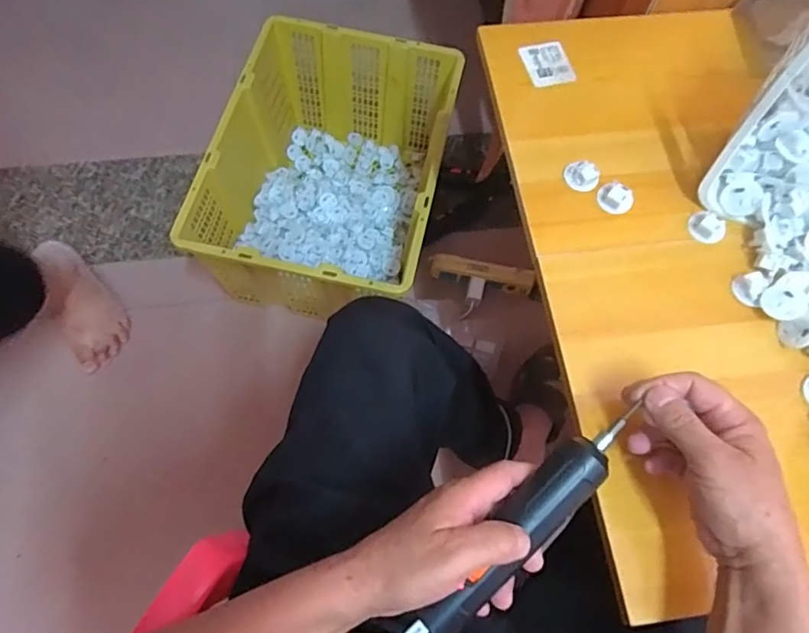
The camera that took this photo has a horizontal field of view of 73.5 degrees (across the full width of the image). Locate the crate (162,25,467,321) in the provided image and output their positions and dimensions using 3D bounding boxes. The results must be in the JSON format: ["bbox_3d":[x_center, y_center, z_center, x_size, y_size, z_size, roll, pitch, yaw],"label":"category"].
[{"bbox_3d":[-0.119,-0.236,0.968,0.348,0.253,0.475,13,68,3],"label":"crate"}]

